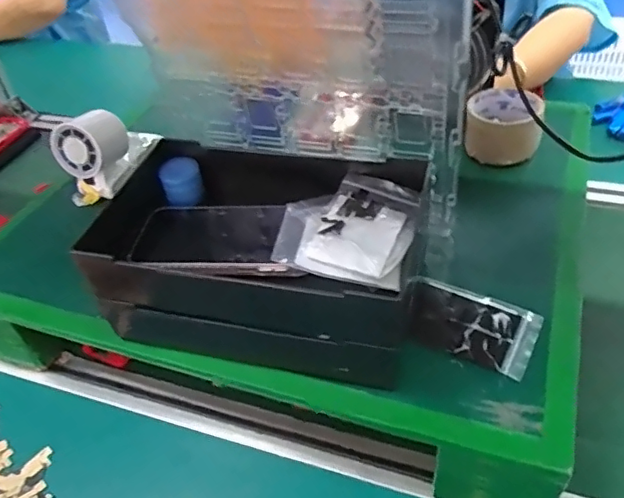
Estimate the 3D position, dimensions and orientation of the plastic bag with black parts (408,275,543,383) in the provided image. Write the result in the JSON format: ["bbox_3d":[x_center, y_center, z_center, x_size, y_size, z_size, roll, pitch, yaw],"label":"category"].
[{"bbox_3d":[0.132,0.063,0.484,0.109,0.010,0.068,17,48,23],"label":"plastic bag with black parts"}]

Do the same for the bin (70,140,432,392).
[{"bbox_3d":[-0.030,0.009,0.508,0.269,0.117,0.175,8,45,15],"label":"bin"}]

